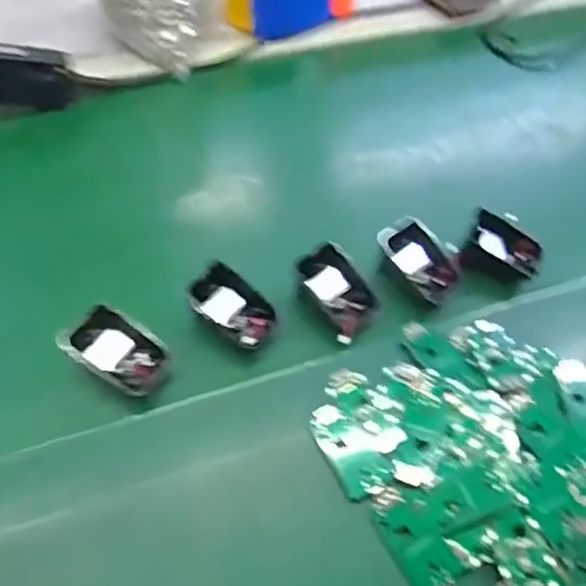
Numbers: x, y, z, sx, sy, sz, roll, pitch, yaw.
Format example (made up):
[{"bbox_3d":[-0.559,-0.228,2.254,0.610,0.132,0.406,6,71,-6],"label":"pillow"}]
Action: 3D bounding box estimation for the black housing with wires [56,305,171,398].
[{"bbox_3d":[-0.126,0.043,0.430,0.073,0.025,0.044,35,59,-4],"label":"black housing with wires"}]

